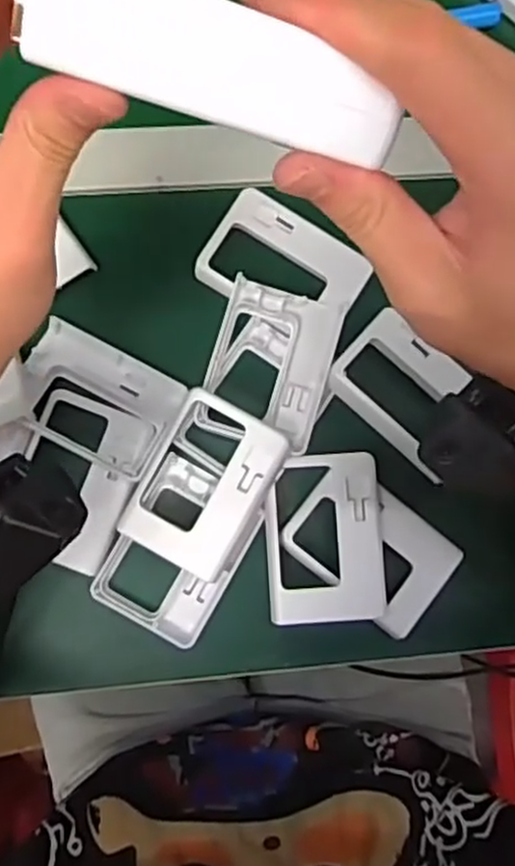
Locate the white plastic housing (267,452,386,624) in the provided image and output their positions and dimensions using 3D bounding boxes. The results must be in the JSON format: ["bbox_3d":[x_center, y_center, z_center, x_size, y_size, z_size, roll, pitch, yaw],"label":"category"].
[{"bbox_3d":[0.038,0.059,0.411,0.064,0.019,0.093,-1,84,-4],"label":"white plastic housing"}]

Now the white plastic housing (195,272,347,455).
[{"bbox_3d":[0.008,-0.039,0.423,0.067,0.019,0.090,16,83,-3],"label":"white plastic housing"}]

